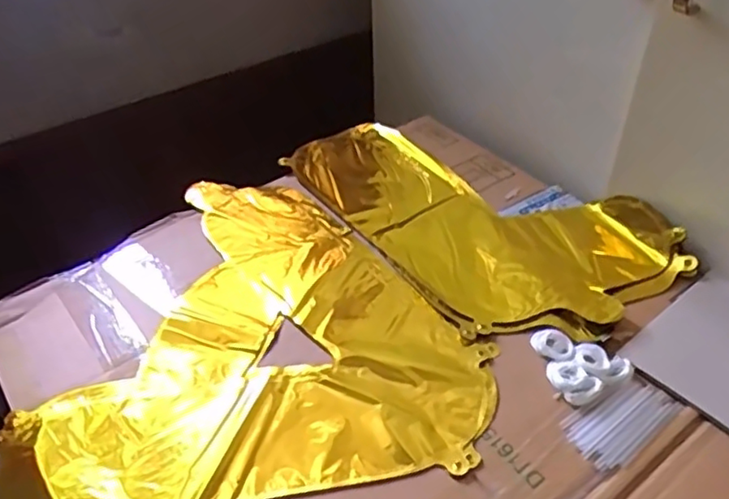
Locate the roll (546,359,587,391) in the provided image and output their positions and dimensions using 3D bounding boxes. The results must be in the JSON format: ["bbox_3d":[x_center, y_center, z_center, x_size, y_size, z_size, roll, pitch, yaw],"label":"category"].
[{"bbox_3d":[0.161,0.100,0.505,0.028,0.006,0.027,-1,42,1],"label":"roll"}]

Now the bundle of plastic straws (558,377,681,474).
[{"bbox_3d":[0.198,0.130,0.483,0.094,0.006,0.049,-22,46,-21],"label":"bundle of plastic straws"}]

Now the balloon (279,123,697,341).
[{"bbox_3d":[0.107,-0.048,0.680,0.236,0.026,0.395,-26,47,-24],"label":"balloon"}]

